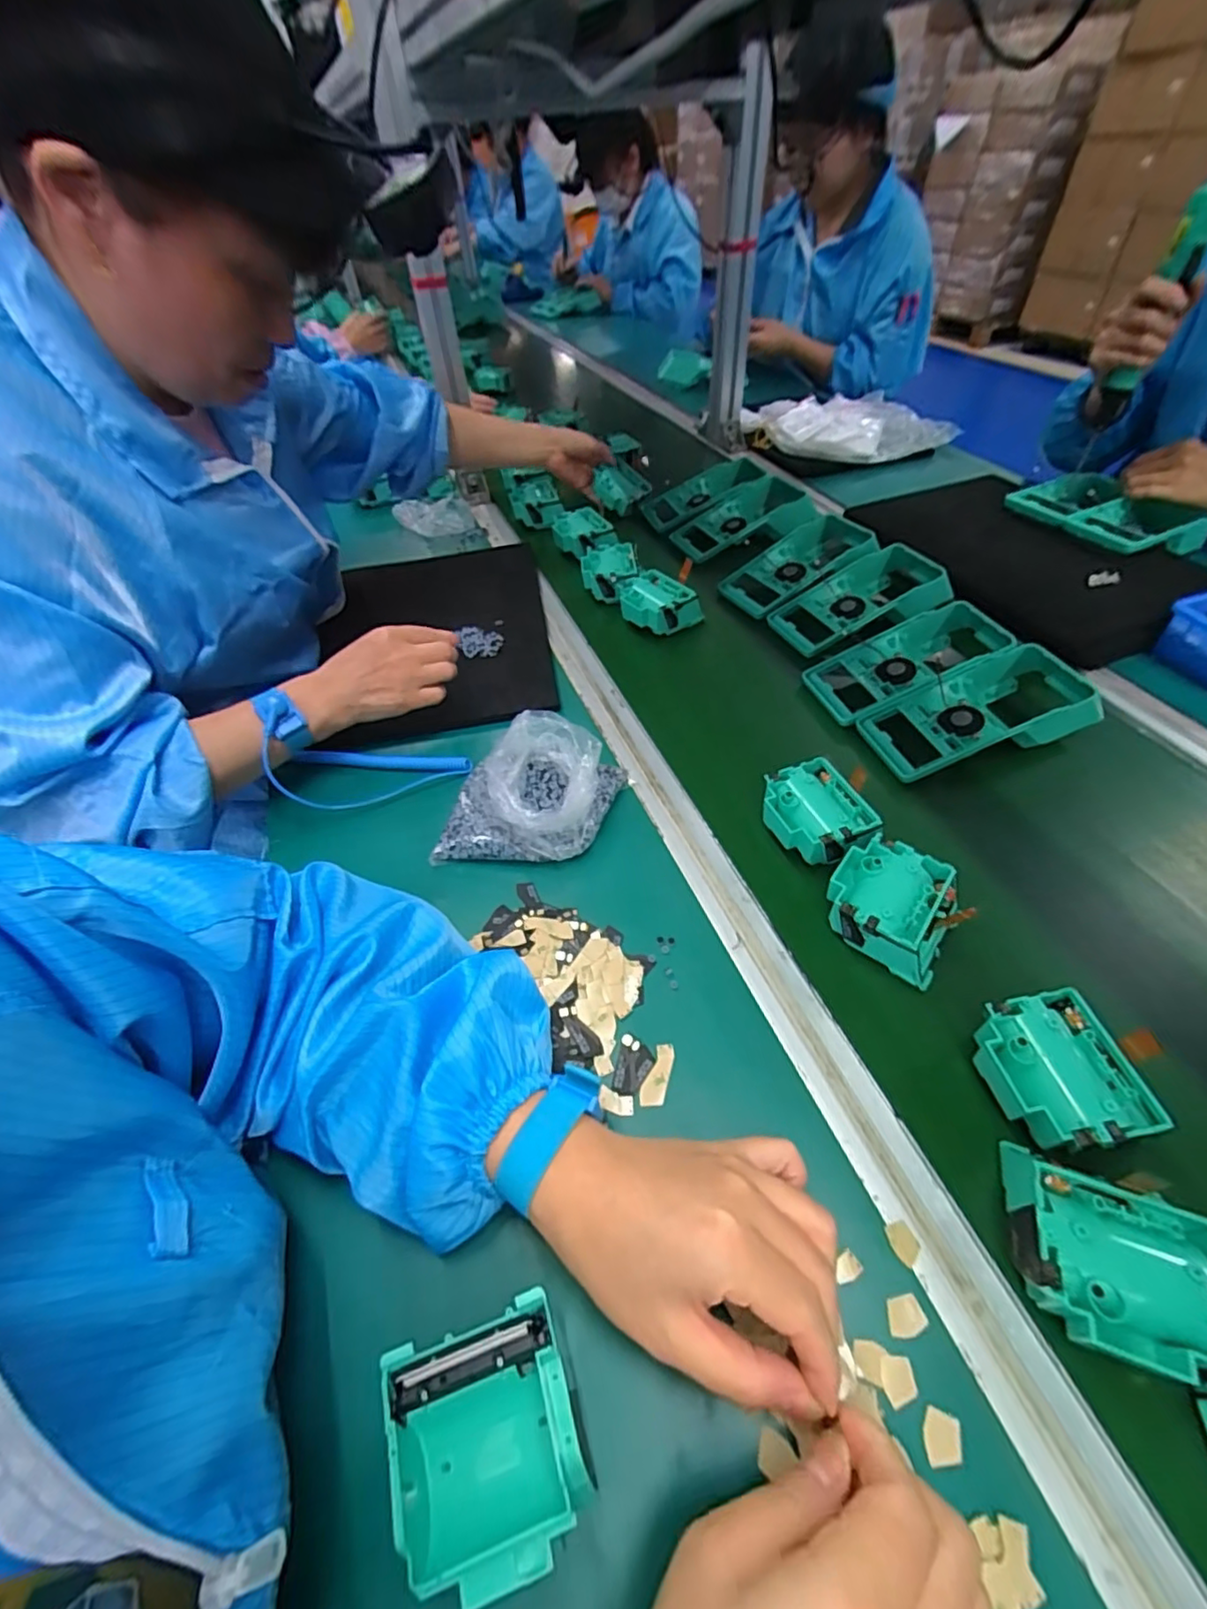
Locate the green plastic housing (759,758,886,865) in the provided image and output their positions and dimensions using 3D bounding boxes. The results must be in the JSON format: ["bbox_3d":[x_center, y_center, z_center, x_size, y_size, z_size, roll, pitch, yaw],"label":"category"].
[{"bbox_3d":[0.161,0.011,0.459,0.066,0.039,0.077,-18,49,-11],"label":"green plastic housing"}]

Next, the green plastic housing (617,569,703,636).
[{"bbox_3d":[0.058,-0.228,0.681,0.069,0.038,0.084,-31,53,-21],"label":"green plastic housing"}]

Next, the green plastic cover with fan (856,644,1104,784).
[{"bbox_3d":[0.330,-0.080,0.525,0.193,0.048,0.094,-13,49,-7],"label":"green plastic cover with fan"}]

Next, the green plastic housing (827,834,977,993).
[{"bbox_3d":[0.195,0.072,0.407,0.079,0.045,0.074,29,56,26],"label":"green plastic housing"}]

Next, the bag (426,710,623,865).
[{"bbox_3d":[-0.055,-0.019,0.488,0.129,0.052,0.147,7,49,11],"label":"bag"}]

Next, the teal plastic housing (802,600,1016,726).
[{"bbox_3d":[0.297,-0.140,0.576,0.197,0.045,0.087,-15,49,-9],"label":"teal plastic housing"}]

